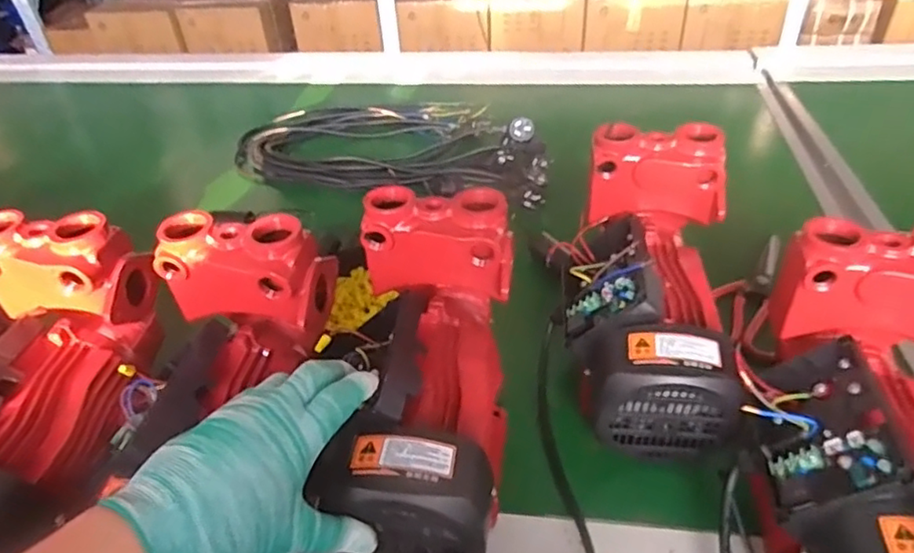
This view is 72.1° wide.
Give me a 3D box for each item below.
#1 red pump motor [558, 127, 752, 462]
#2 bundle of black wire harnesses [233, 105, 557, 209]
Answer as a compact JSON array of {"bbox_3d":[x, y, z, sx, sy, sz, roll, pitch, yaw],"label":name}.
[{"bbox_3d":[0.167,0.009,0.566,0.138,0.136,0.277,3,65,9],"label":"red pump motor"},{"bbox_3d":[-0.086,-0.212,0.975,0.509,0.057,0.302,18,45,24],"label":"bundle of black wire harnesses"}]

